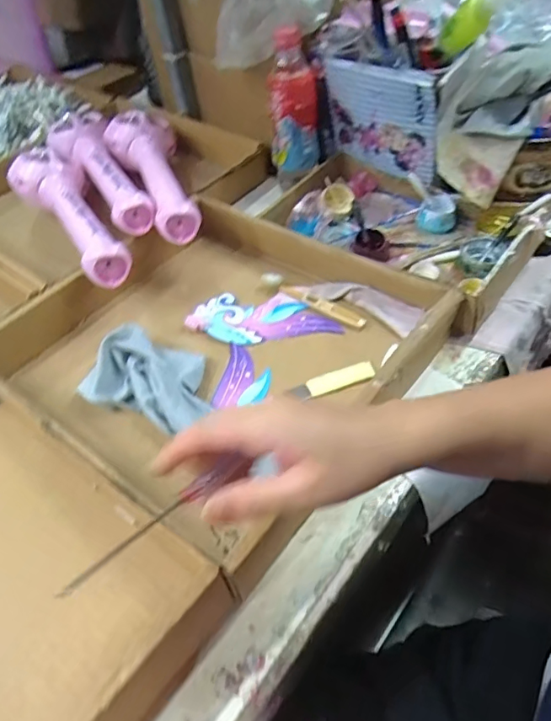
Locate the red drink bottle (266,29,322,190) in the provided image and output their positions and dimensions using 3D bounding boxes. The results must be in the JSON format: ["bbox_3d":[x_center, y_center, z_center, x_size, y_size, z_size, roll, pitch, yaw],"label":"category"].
[{"bbox_3d":[0.025,-0.320,0.674,0.061,0.186,0.049,0,49,6],"label":"red drink bottle"}]

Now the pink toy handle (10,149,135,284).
[{"bbox_3d":[-0.266,-0.185,0.667,0.090,0.091,0.343,-28,56,-15],"label":"pink toy handle"}]

